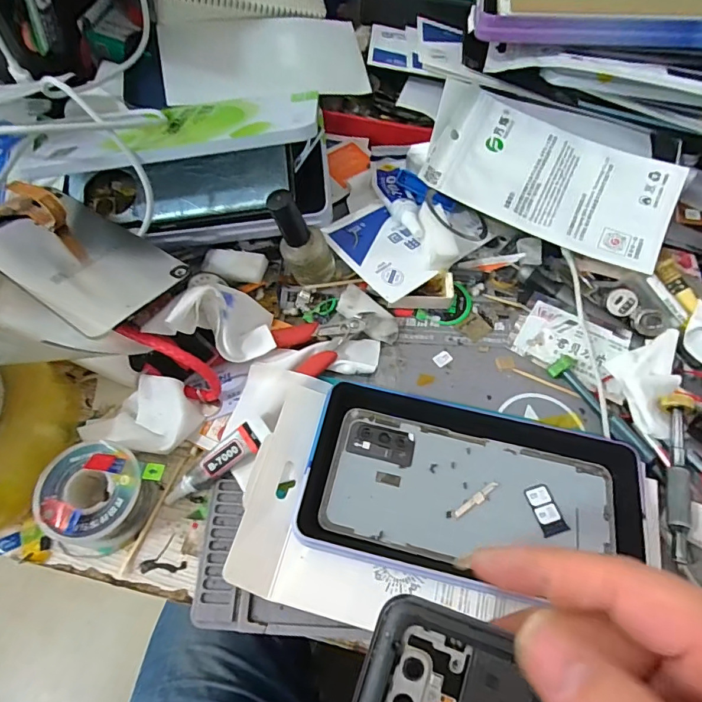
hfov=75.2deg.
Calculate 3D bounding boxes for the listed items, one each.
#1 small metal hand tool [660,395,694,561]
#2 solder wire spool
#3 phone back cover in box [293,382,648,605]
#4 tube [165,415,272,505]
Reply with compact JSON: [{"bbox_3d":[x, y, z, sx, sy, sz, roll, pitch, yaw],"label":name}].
[{"bbox_3d":[0.196,0.072,0.274,0.015,0.011,0.102,17,63,6],"label":"small metal hand tool"},{"bbox_3d":[-0.144,0.081,0.258,0.053,0.031,0.052,1,62,-2],"label":"solder wire spool"},{"bbox_3d":[0.069,0.081,0.268,0.183,0.023,0.102,13,62,4],"label":"phone back cover in box"},{"bbox_3d":[-0.080,0.067,0.271,0.071,0.007,0.018,-39,69,-2],"label":"tube"}]

